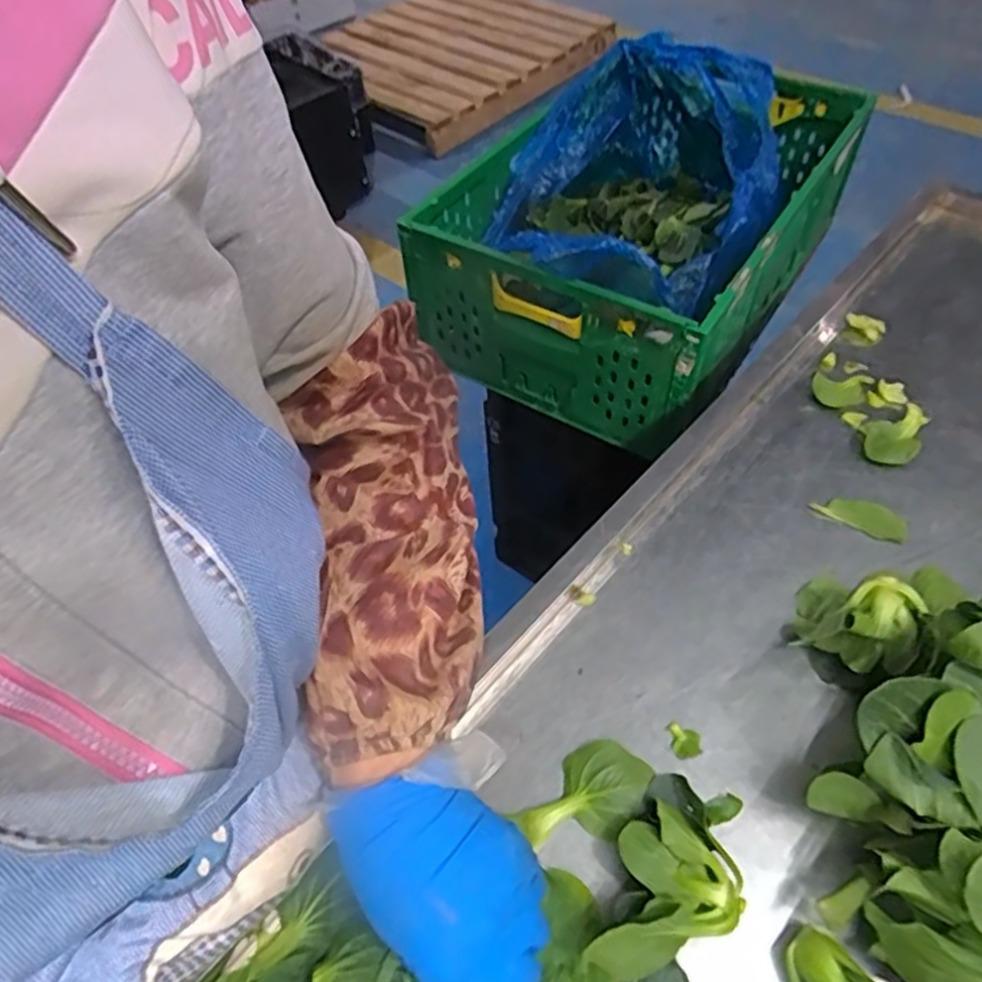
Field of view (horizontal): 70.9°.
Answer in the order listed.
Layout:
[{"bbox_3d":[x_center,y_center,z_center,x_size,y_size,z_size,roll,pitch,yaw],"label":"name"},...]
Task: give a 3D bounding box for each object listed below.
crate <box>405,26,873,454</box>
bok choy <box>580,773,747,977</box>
[{"bbox_3d":[0.210,-0.372,0.954,0.412,0.228,0.574,24,57,22],"label":"crate"},{"bbox_3d":[0.096,0.198,0.356,0.063,0.036,0.102,15,54,16],"label":"bok choy"}]

